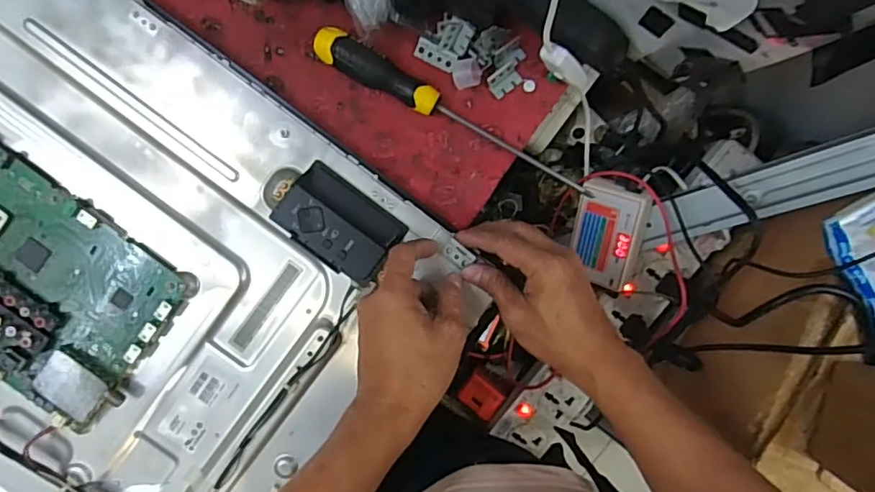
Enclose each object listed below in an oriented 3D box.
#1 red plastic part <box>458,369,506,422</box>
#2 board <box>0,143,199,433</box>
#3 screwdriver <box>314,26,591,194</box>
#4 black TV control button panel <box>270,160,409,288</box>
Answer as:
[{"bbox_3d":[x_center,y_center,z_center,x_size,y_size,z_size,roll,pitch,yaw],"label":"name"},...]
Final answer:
[{"bbox_3d":[0.047,0.163,0.634,0.046,0.019,0.043,39,93,-5],"label":"red plastic part"},{"bbox_3d":[-0.326,0.029,0.453,0.217,0.021,0.159,35,92,-4],"label":"board"},{"bbox_3d":[0.017,-0.103,0.457,0.243,0.024,0.025,28,92,-4],"label":"screwdriver"},{"bbox_3d":[-0.076,-0.017,0.450,0.091,0.024,0.060,38,92,-4],"label":"black TV control button panel"}]

